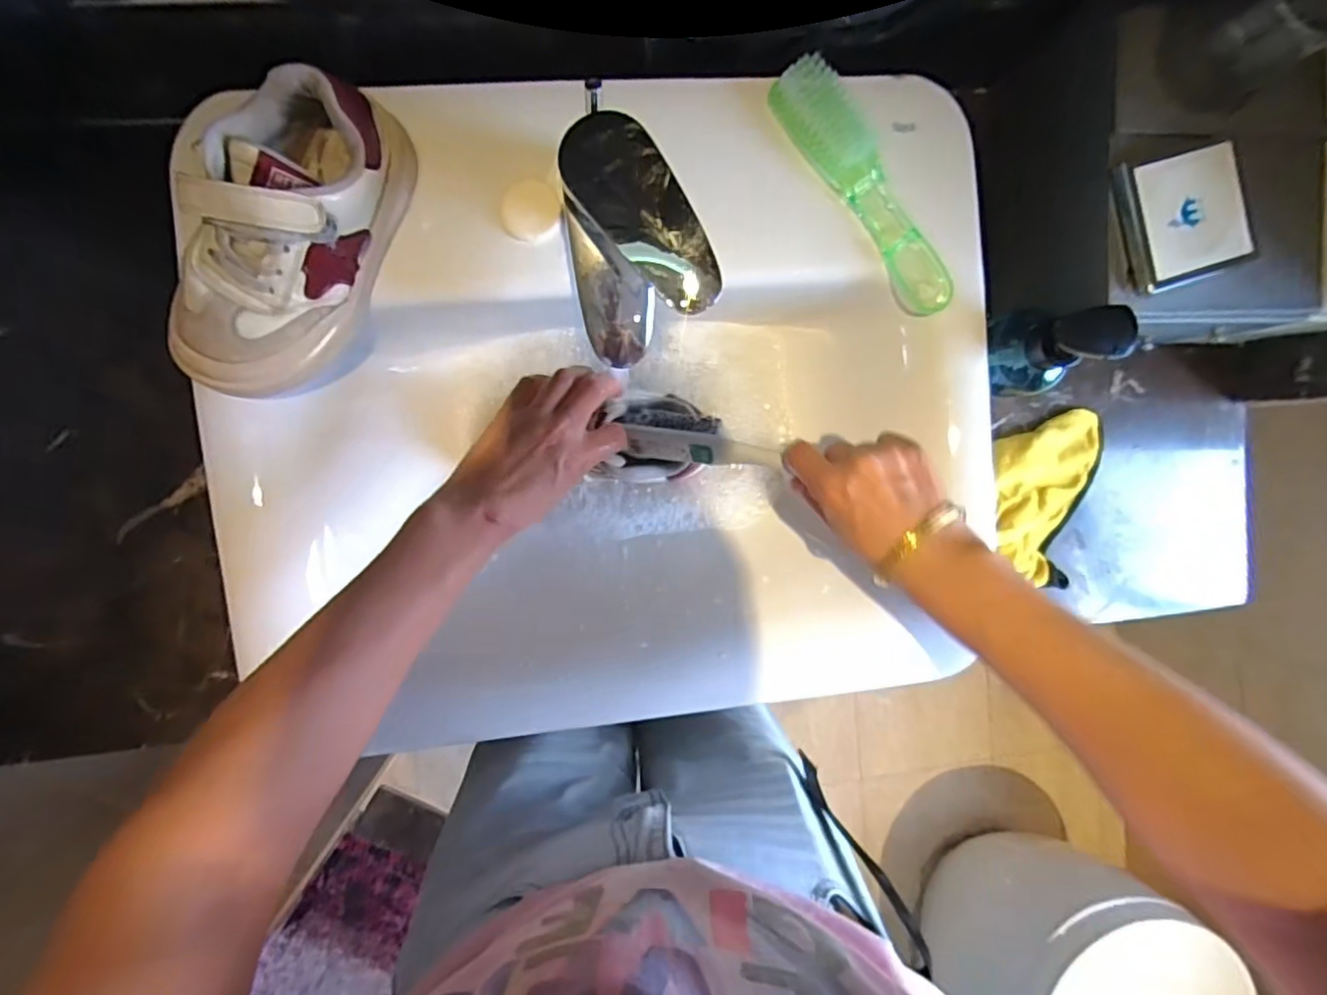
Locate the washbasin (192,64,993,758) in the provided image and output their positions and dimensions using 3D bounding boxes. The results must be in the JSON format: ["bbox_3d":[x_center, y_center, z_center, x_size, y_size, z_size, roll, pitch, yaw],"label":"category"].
[{"bbox_3d":[-0.035,-0.051,0.473,0.542,0.121,0.400,-7,94,-6],"label":"washbasin"}]

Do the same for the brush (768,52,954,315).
[{"bbox_3d":[0.144,-0.211,0.422,0.048,0.033,0.186,-40,97,-3],"label":"brush"}]

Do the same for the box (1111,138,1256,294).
[{"bbox_3d":[0.353,-0.190,0.417,0.082,0.015,0.083,-19,96,-5],"label":"box"}]

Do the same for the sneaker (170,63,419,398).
[{"bbox_3d":[-0.219,-0.148,0.354,0.083,0.078,0.189,25,90,-8],"label":"sneaker"}]

